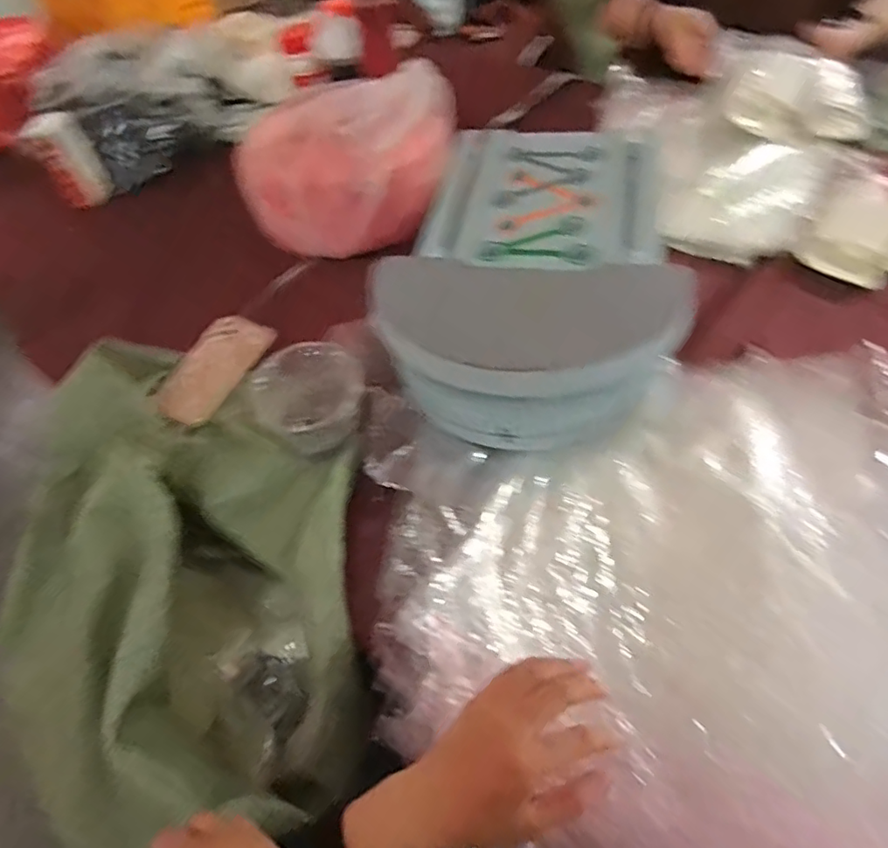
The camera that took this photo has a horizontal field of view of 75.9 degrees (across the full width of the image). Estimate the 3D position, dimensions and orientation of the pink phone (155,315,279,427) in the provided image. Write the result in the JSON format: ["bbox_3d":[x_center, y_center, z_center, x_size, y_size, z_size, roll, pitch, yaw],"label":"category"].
[{"bbox_3d":[-0.298,-0.073,0.739,0.077,0.016,0.163,32,69,-7],"label":"pink phone"}]

